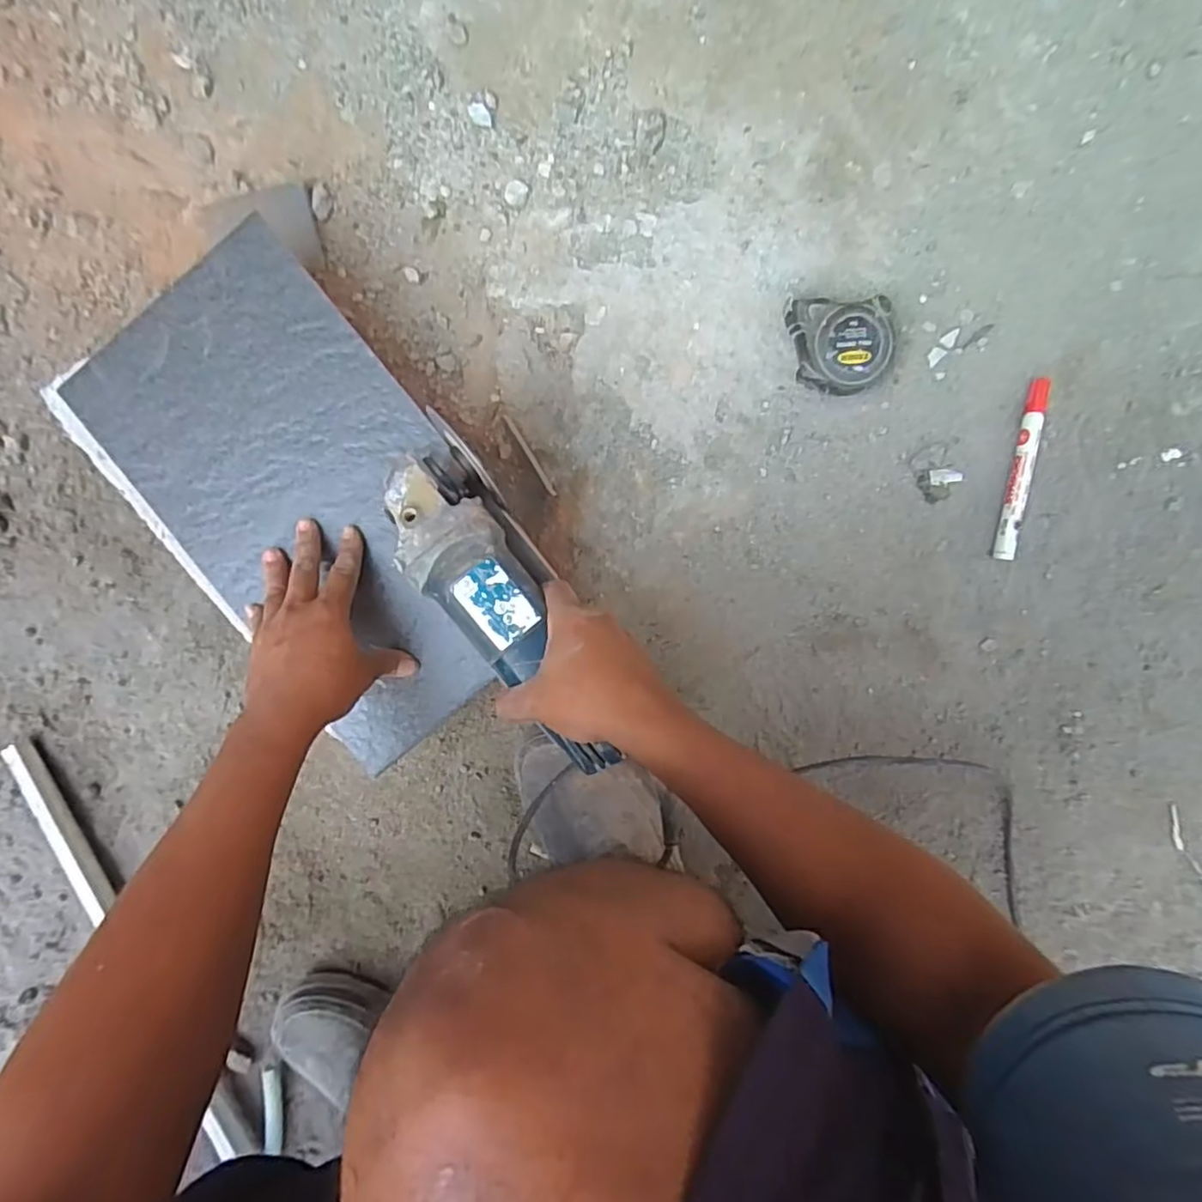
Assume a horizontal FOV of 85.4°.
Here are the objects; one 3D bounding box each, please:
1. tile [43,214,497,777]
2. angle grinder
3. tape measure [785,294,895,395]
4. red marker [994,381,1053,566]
[{"bbox_3d":[-0.232,-0.078,0.519,0.229,0.013,0.401,-39,90,7],"label":"tile"},{"bbox_3d":[-0.076,-0.003,0.473,0.072,0.086,0.276,-28,85,6],"label":"angle grinder"},{"bbox_3d":[0.188,-0.201,0.521,0.081,0.039,0.071,-3,98,3],"label":"tape measure"},{"bbox_3d":[0.347,-0.108,0.535,0.018,0.016,0.147,10,95,4],"label":"red marker"}]

